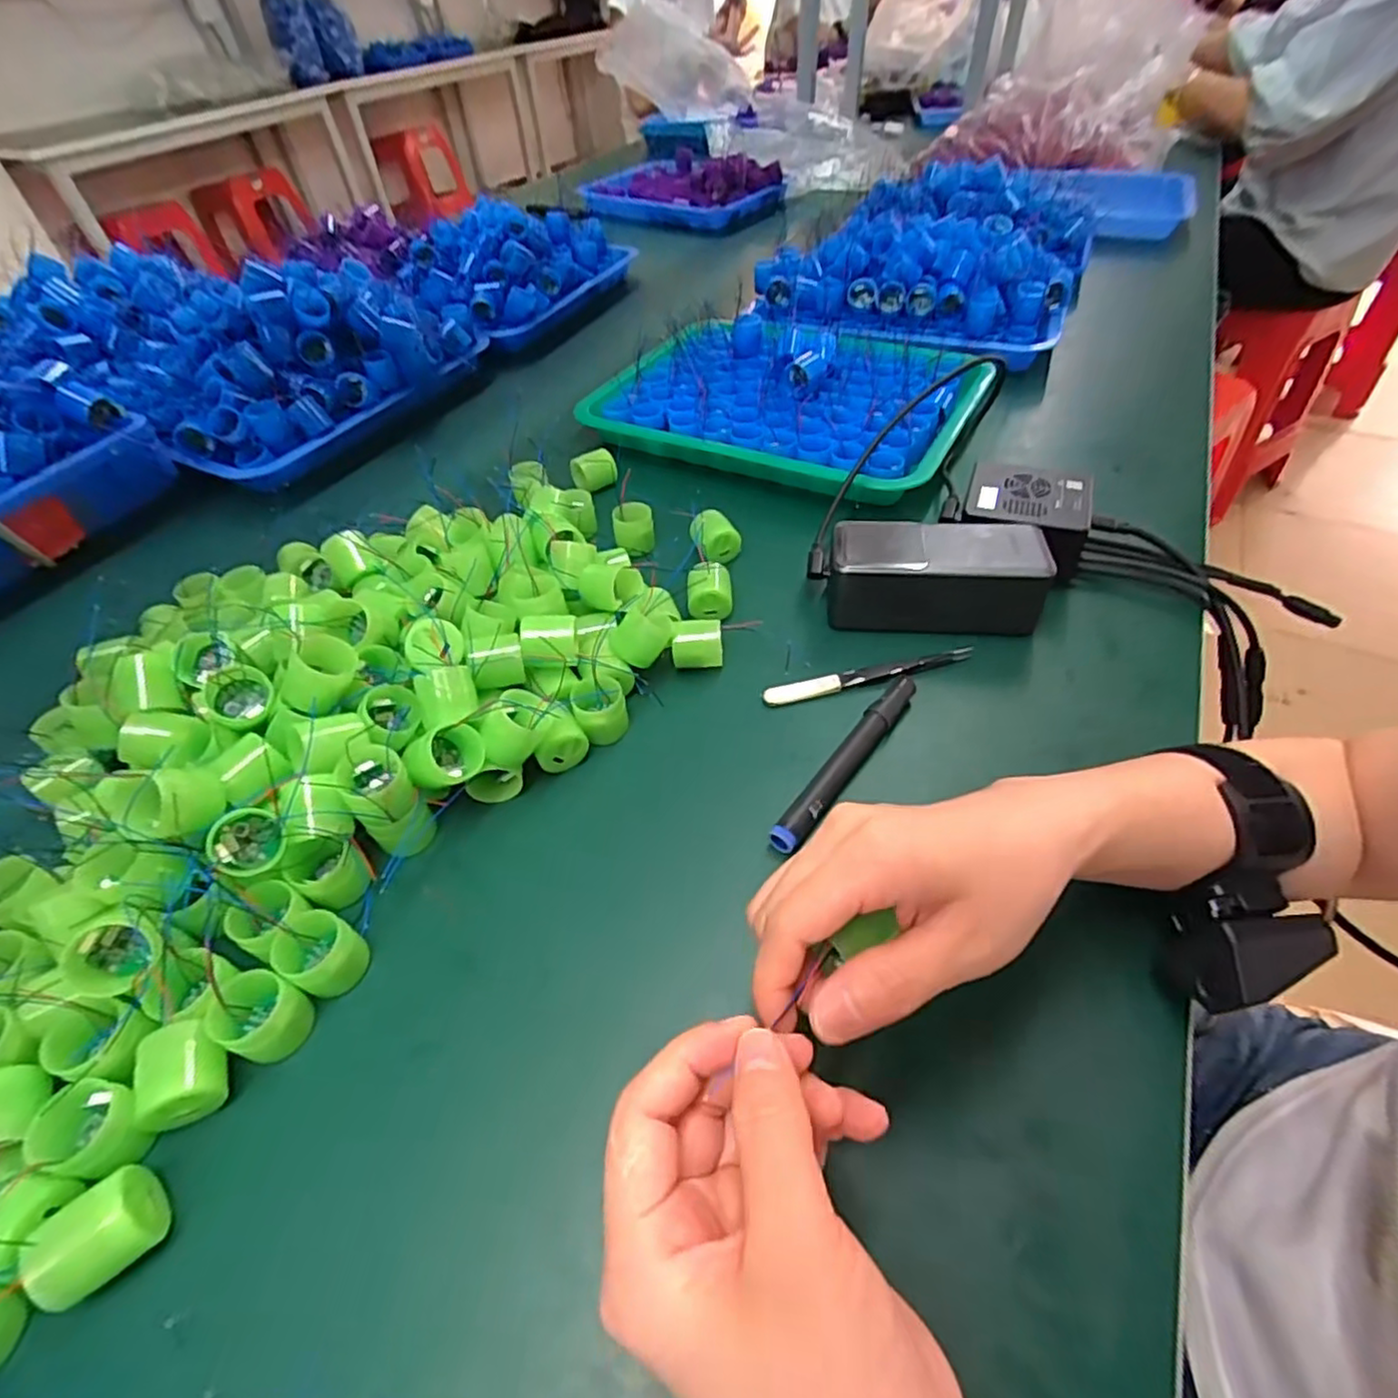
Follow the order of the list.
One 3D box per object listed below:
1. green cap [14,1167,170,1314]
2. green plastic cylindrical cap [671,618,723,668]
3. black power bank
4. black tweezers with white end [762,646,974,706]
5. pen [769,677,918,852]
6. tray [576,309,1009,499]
[{"bbox_3d":[-0.208,0.186,0.233,0.032,0.024,0.031,-34,55,-23],"label":"green cap"},{"bbox_3d":[-0.001,-0.033,0.412,0.030,0.025,0.020,-2,48,2],"label":"green plastic cylindrical cap"},{"bbox_3d":[0.148,-0.077,0.424,0.133,0.048,0.055,3,49,6],"label":"black power bank"},{"bbox_3d":[0.102,-0.015,0.405,0.131,0.005,0.014,-12,49,-7],"label":"black tweezers with white end"},{"bbox_3d":[0.079,0.031,0.358,0.015,0.013,0.129,30,57,26],"label":"pen"},{"bbox_3d":[0.084,-0.279,0.615,0.319,0.054,0.273,24,54,23],"label":"tray"}]

